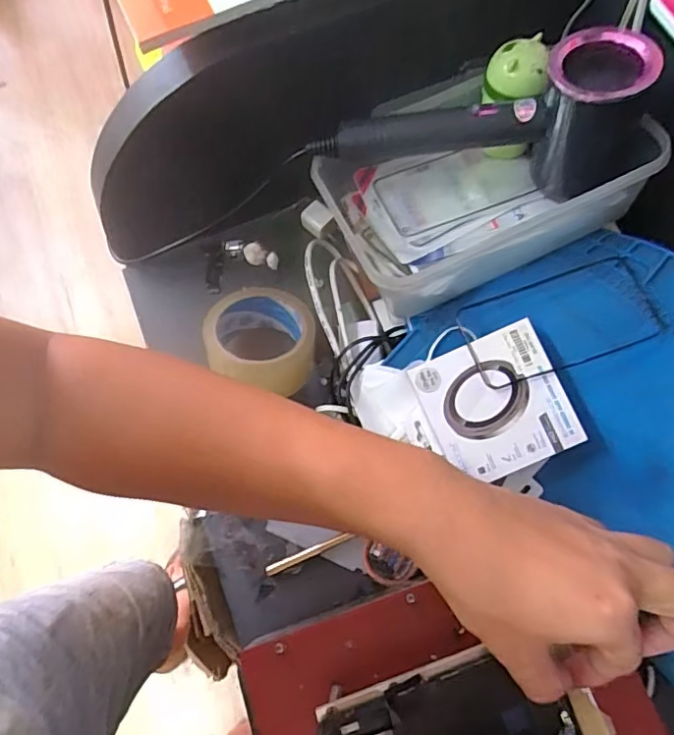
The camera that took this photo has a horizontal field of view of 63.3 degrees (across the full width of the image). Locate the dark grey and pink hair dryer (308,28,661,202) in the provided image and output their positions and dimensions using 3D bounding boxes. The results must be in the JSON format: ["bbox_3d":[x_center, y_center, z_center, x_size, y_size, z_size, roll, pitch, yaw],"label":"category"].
[{"bbox_3d":[0.106,-0.205,0.438,0.242,0.118,0.076,9,72,5],"label":"dark grey and pink hair dryer"}]

